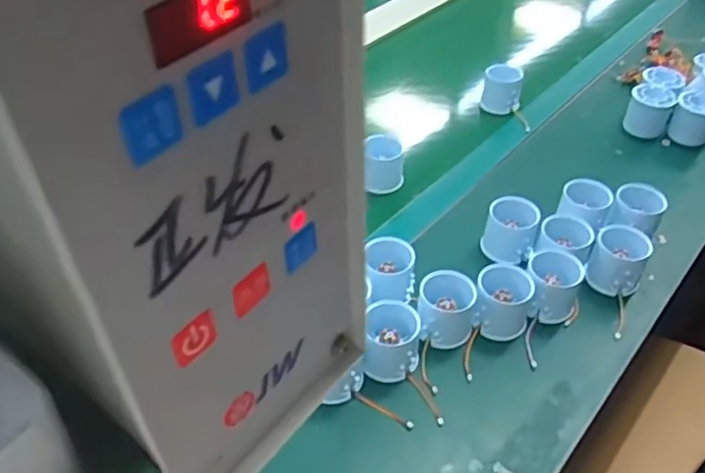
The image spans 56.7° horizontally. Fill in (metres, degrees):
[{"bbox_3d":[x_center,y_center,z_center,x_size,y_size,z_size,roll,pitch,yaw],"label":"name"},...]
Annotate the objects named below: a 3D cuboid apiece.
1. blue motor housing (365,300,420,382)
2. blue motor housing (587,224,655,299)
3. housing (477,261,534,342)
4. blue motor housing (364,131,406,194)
[{"bbox_3d":[0.036,0.094,0.583,0.048,0.052,0.050,1,42,-1],"label":"blue motor housing"},{"bbox_3d":[0.272,0.023,0.668,0.053,0.049,0.060,23,47,22],"label":"blue motor housing"},{"bbox_3d":[0.142,0.062,0.617,0.053,0.051,0.054,1,42,-1],"label":"housing"},{"bbox_3d":[0.038,-0.090,0.808,0.051,0.055,0.047,-2,43,-3],"label":"blue motor housing"}]

